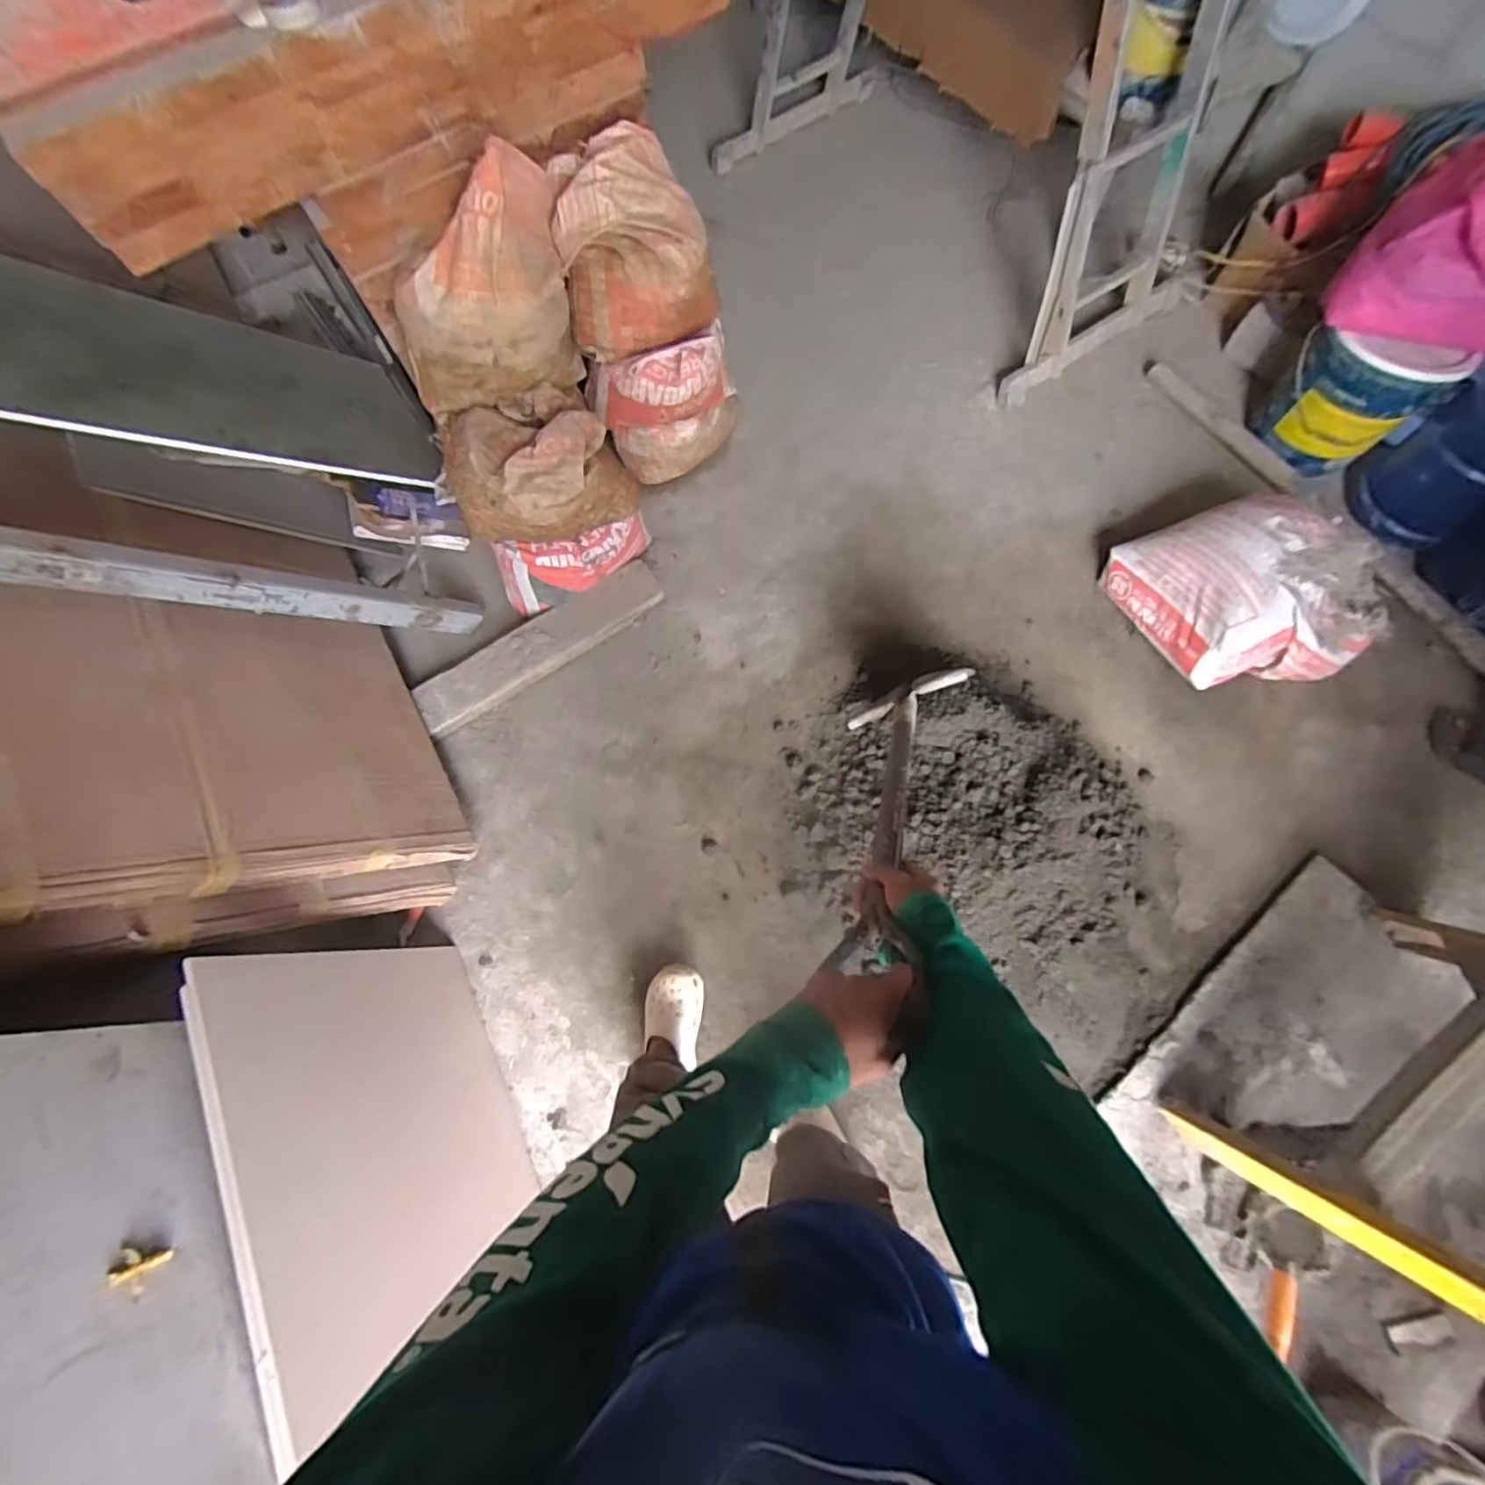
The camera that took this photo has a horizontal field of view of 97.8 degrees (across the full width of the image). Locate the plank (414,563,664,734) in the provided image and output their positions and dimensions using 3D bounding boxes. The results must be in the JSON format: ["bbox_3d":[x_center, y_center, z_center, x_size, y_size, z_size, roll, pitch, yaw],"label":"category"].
[{"bbox_3d":[-0.462,-0.225,1.494,0.596,0.040,0.136,-31,86,-1],"label":"plank"}]

